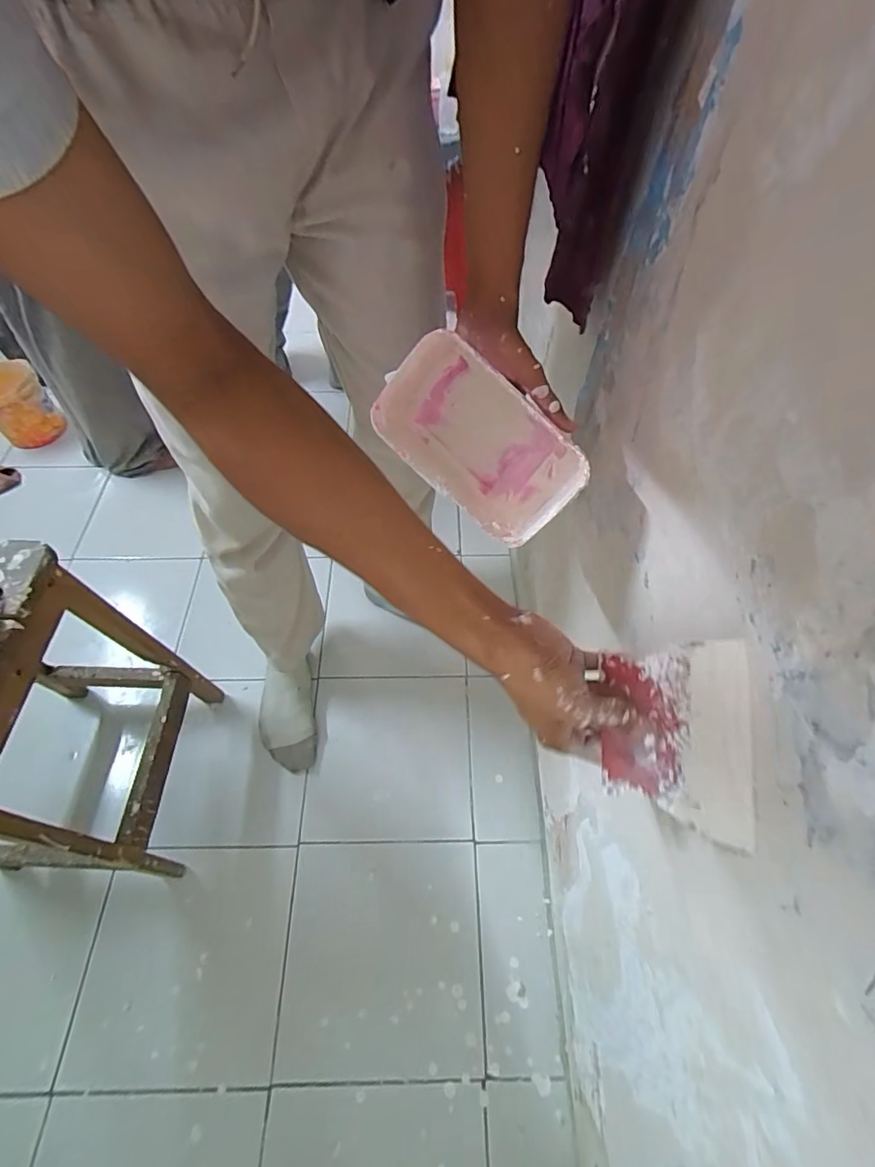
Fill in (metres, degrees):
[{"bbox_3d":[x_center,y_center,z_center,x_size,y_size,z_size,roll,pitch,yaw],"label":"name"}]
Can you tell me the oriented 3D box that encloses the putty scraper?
[{"bbox_3d":[0.158,0.100,0.349,0.005,0.102,0.120,1,87,-37],"label":"putty scraper"}]

